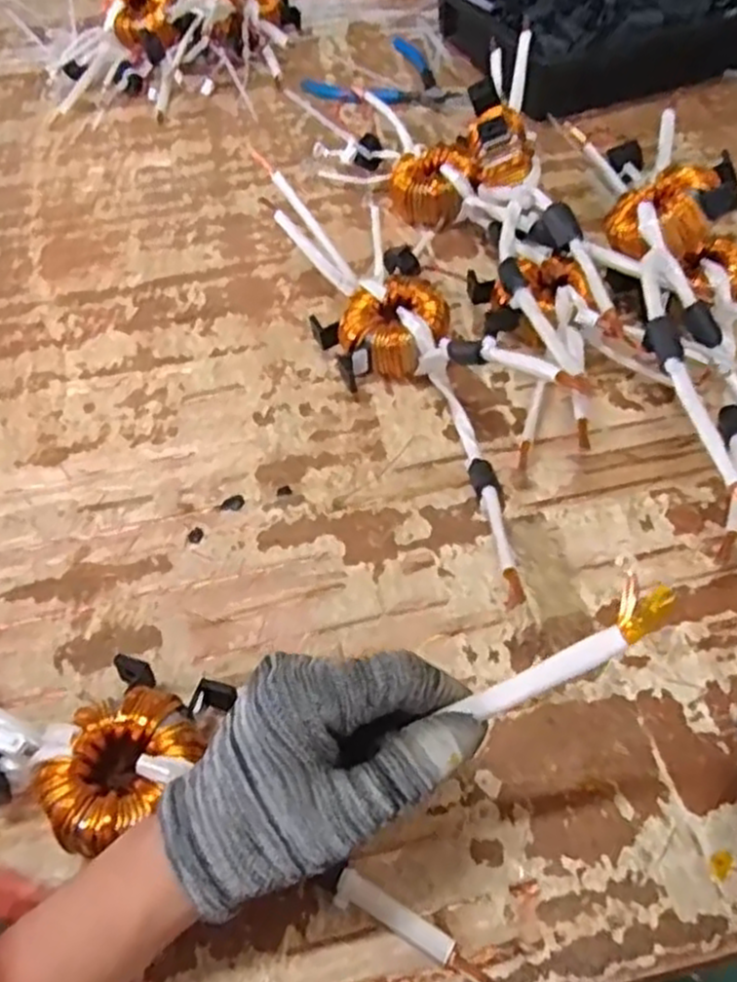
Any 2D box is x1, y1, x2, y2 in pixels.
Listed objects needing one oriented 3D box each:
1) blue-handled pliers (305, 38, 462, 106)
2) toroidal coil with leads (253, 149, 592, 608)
[{"bbox_3d":[0.002,-0.424,0.775,0.138,0.014,0.143,-15,55,-8],"label":"blue-handled pliers"},{"bbox_3d":[0.034,-0.097,0.498,0.098,0.068,0.302,-24,56,-14],"label":"toroidal coil with leads"}]

